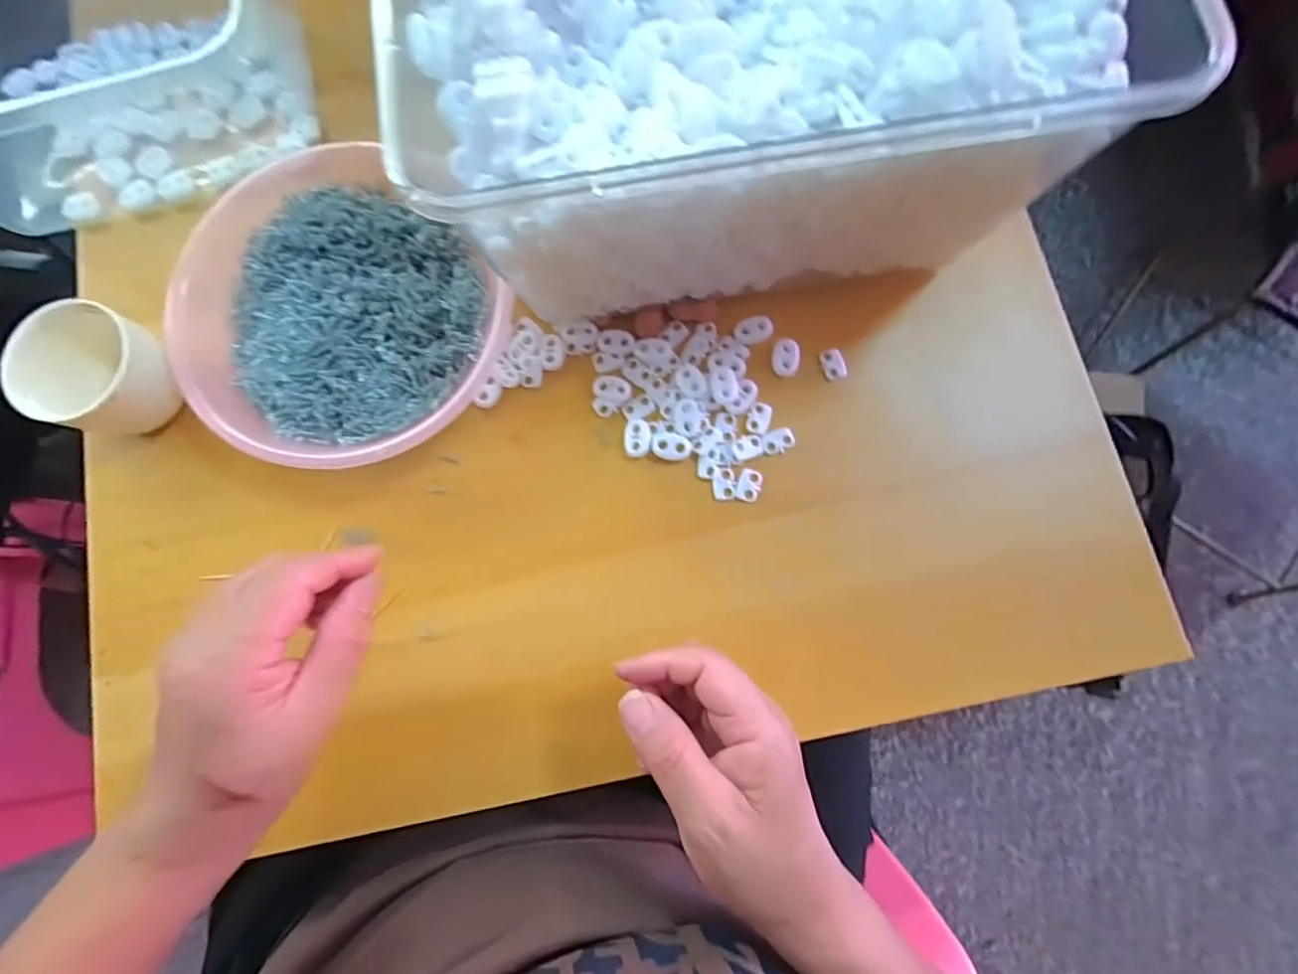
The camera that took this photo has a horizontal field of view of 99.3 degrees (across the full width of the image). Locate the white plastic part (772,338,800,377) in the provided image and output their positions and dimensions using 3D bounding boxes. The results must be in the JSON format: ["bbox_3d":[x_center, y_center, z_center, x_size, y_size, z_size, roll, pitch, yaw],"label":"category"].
[{"bbox_3d":[0.080,-0.076,0.323,0.015,0.004,0.022,2,80,2],"label":"white plastic part"}]

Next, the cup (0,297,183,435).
[{"bbox_3d":[-0.310,-0.064,0.316,0.063,0.051,0.067,19,81,4],"label":"cup"}]

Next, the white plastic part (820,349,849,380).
[{"bbox_3d":[0.109,-0.073,0.324,0.012,0.005,0.019,-15,80,-1],"label":"white plastic part"}]

